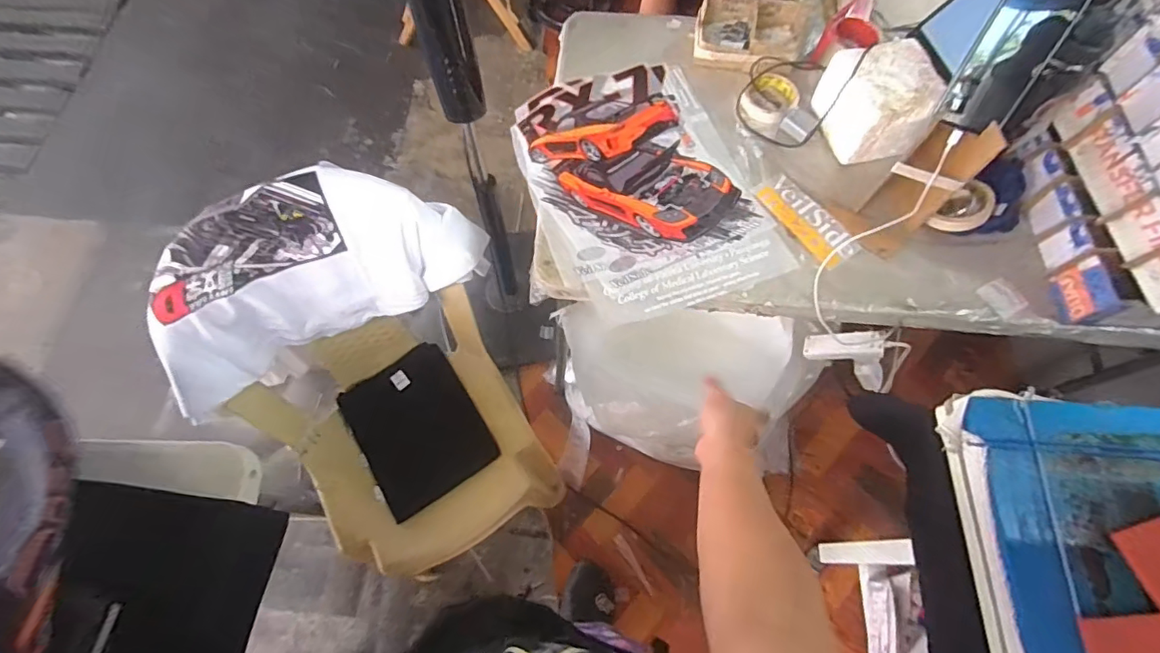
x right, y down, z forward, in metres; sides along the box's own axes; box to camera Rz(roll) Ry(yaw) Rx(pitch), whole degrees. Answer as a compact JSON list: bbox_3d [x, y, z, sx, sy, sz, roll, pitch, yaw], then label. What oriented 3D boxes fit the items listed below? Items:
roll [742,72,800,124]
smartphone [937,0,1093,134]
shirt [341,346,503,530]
[{"bbox_3d":[0.335,-0.400,0.917,0.087,0.024,0.109,30,69,11],"label":"roll"},{"bbox_3d":[0.507,-0.318,0.624,0.080,0.165,0.015,24,36,8],"label":"smartphone"},{"bbox_3d":[-0.311,0.191,1.012,0.221,0.030,0.270,-32,71,-14],"label":"shirt"}]

